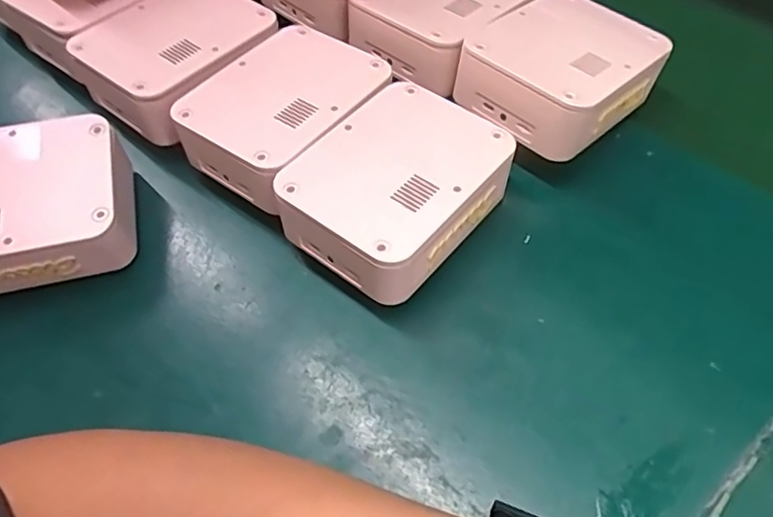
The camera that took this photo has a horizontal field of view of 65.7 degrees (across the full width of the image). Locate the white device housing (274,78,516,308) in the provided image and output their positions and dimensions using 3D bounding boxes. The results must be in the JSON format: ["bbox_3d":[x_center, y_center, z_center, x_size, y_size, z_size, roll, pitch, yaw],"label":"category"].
[{"bbox_3d":[0.007,-0.042,0.373,0.098,0.063,0.128,35,66,23],"label":"white device housing"}]

